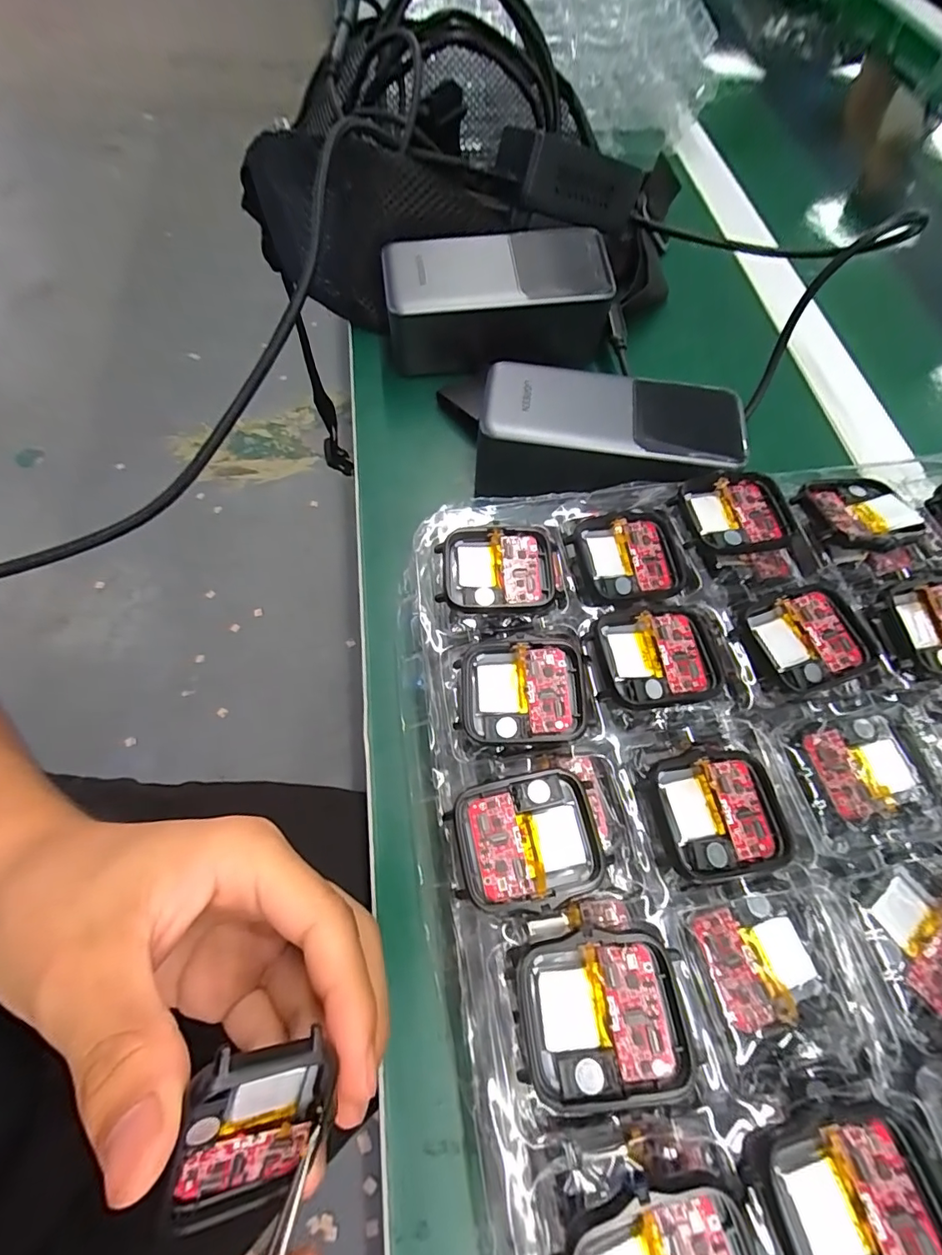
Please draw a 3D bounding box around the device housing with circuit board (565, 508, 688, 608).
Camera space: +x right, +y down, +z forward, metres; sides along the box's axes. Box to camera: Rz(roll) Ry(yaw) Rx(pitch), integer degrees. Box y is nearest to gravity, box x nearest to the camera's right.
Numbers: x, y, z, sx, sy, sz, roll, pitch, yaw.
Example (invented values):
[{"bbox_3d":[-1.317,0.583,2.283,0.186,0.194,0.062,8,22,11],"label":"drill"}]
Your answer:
[{"bbox_3d":[0.066,-0.028,0.204,0.052,0.009,0.038,-13,67,-9],"label":"device housing with circuit board"}]

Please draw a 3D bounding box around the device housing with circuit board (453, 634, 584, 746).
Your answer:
[{"bbox_3d":[0.018,0.023,0.180,0.043,0.011,0.037,-2,65,-3],"label":"device housing with circuit board"}]

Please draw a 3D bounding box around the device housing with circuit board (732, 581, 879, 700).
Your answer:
[{"bbox_3d":[0.126,0.004,0.187,0.049,0.005,0.037,-15,67,-10],"label":"device housing with circuit board"}]

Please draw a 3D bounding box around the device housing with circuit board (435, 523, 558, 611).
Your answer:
[{"bbox_3d":[0.010,-0.023,0.199,0.045,0.005,0.037,-2,65,-5],"label":"device housing with circuit board"}]

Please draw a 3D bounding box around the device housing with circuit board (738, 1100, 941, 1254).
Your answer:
[{"bbox_3d":[0.093,0.141,0.120,0.047,0.010,0.036,-8,66,-7],"label":"device housing with circuit board"}]

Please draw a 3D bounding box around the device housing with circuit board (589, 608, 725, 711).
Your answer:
[{"bbox_3d":[0.069,0.011,0.183,0.044,0.005,0.037,-4,65,-5],"label":"device housing with circuit board"}]

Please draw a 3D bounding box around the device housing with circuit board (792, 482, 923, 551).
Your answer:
[{"bbox_3d":[0.166,-0.048,0.214,0.045,0.007,0.039,-7,66,-6],"label":"device housing with circuit board"}]

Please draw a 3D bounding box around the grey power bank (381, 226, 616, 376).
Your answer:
[{"bbox_3d":[0.016,-0.193,0.303,0.130,0.055,0.051,-10,66,-8],"label":"grey power bank"}]

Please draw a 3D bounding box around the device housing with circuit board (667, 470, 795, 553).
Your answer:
[{"bbox_3d":[0.110,-0.048,0.213,0.044,0.010,0.040,-10,66,-8],"label":"device housing with circuit board"}]

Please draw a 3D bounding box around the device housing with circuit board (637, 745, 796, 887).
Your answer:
[{"bbox_3d":[0.080,0.060,0.165,0.046,0.010,0.038,-7,66,-7],"label":"device housing with circuit board"}]

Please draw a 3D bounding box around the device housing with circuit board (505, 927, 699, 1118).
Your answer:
[{"bbox_3d":[0.035,0.106,0.136,0.044,0.007,0.038,-5,65,-4],"label":"device housing with circuit board"}]

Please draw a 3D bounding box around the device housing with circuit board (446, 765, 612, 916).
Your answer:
[{"bbox_3d":[0.018,0.066,0.156,0.044,0.006,0.037,-11,65,-7],"label":"device housing with circuit board"}]

